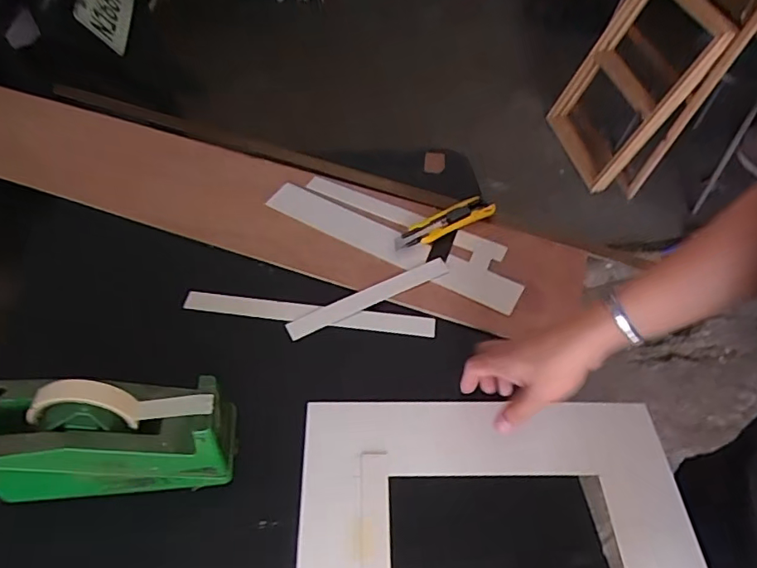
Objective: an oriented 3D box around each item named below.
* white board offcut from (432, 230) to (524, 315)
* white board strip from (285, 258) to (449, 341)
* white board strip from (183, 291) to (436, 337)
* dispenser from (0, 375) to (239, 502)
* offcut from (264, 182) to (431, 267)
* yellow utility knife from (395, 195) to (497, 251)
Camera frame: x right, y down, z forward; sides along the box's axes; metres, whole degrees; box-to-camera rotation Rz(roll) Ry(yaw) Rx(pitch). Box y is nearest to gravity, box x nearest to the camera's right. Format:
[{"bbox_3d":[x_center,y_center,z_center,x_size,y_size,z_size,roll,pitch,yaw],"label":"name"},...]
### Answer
[{"bbox_3d":[0.136,-0.019,0.680,0.104,0.006,0.103,23,53,15],"label":"white board offcut"},{"bbox_3d":[-0.011,0.013,0.647,0.211,0.009,0.027,-21,55,-19],"label":"white board strip"},{"bbox_3d":[-0.082,0.033,0.631,0.297,0.004,0.025,6,51,2],"label":"white board strip"},{"bbox_3d":[-0.236,0.130,0.469,0.197,0.120,0.076,-3,51,-6],"label":"dispenser"},{"bbox_3d":[-0.043,-0.082,0.716,0.231,0.009,0.055,27,54,18],"label":"offcut"},{"bbox_3d":[0.086,-0.084,0.720,0.153,0.017,0.038,-23,56,-21],"label":"yellow utility knife"}]

